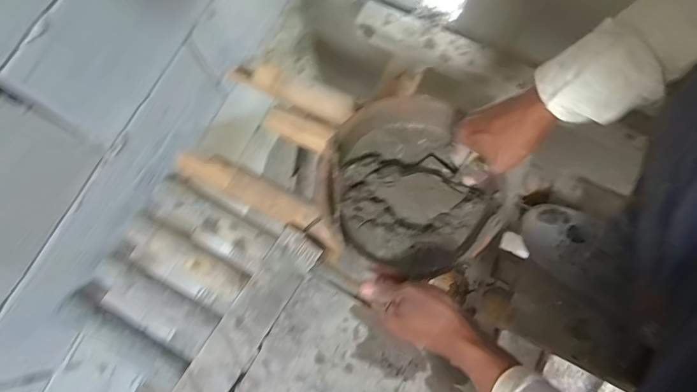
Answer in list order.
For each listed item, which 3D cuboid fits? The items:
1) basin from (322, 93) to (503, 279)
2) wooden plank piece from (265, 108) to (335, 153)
[{"bbox_3d":[0.073,-0.016,0.549,0.218,0.067,0.246,-27,76,-6],"label":"basin"},{"bbox_3d":[-0.088,-0.118,0.714,0.114,0.020,0.045,20,75,-9],"label":"wooden plank piece"}]

